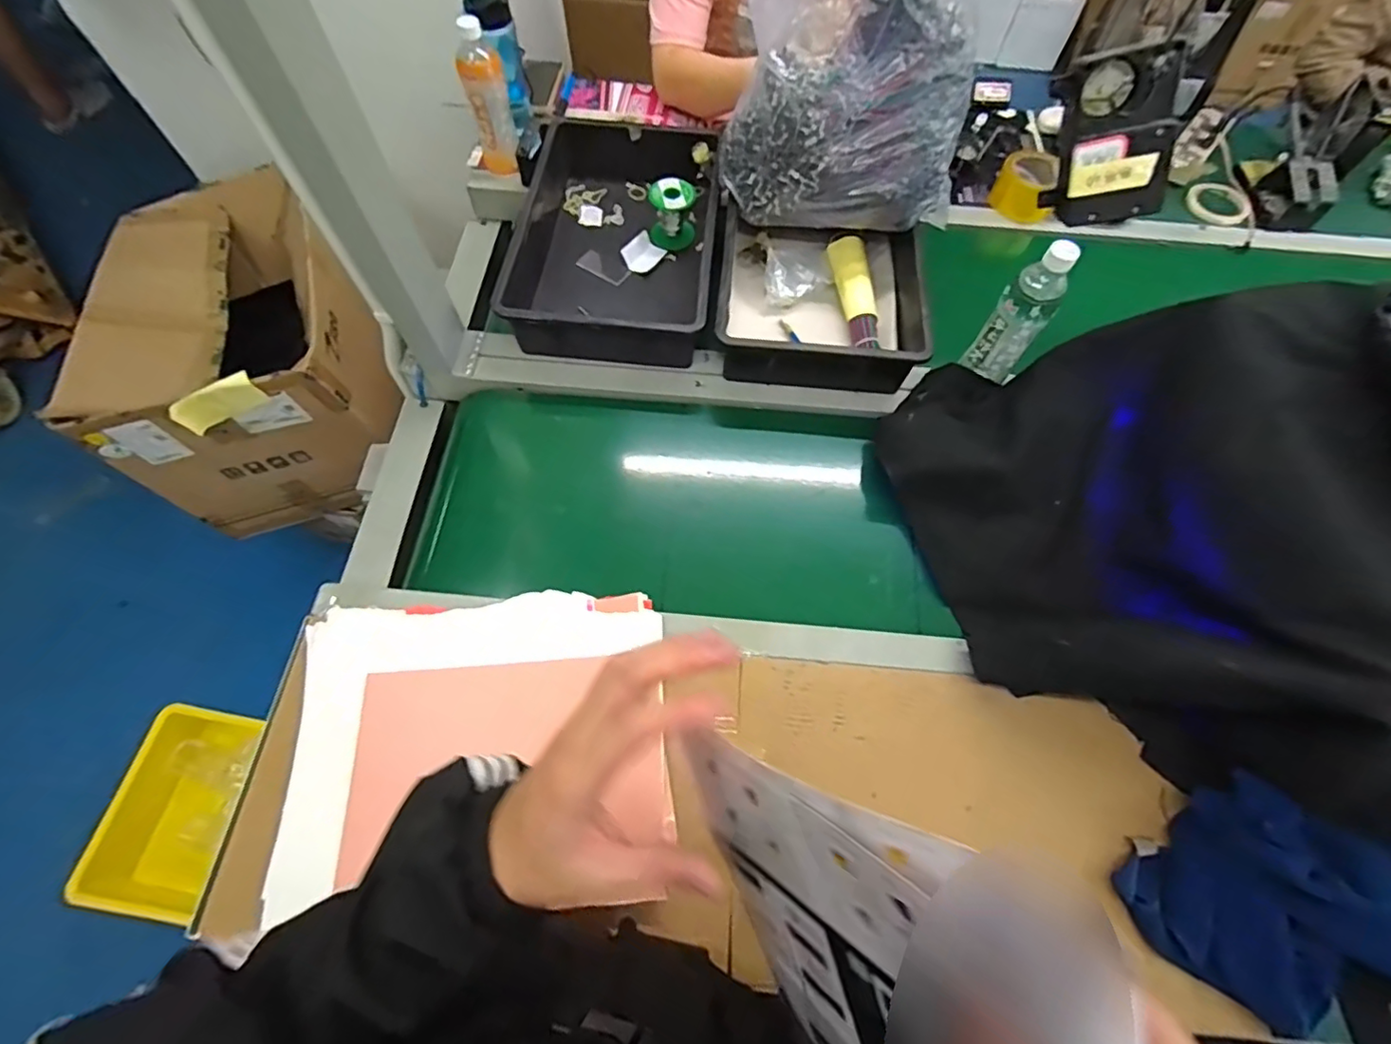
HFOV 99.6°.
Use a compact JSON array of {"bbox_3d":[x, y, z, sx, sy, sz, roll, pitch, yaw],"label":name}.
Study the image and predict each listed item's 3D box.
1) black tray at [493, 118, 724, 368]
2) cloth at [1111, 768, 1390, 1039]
[{"bbox_3d":[-0.112,-0.420,0.867,0.288,0.095,0.412,5,64,1],"label":"black tray"},{"bbox_3d":[0.541,0.359,0.517,0.265,0.082,0.161,32,68,13],"label":"cloth"}]

